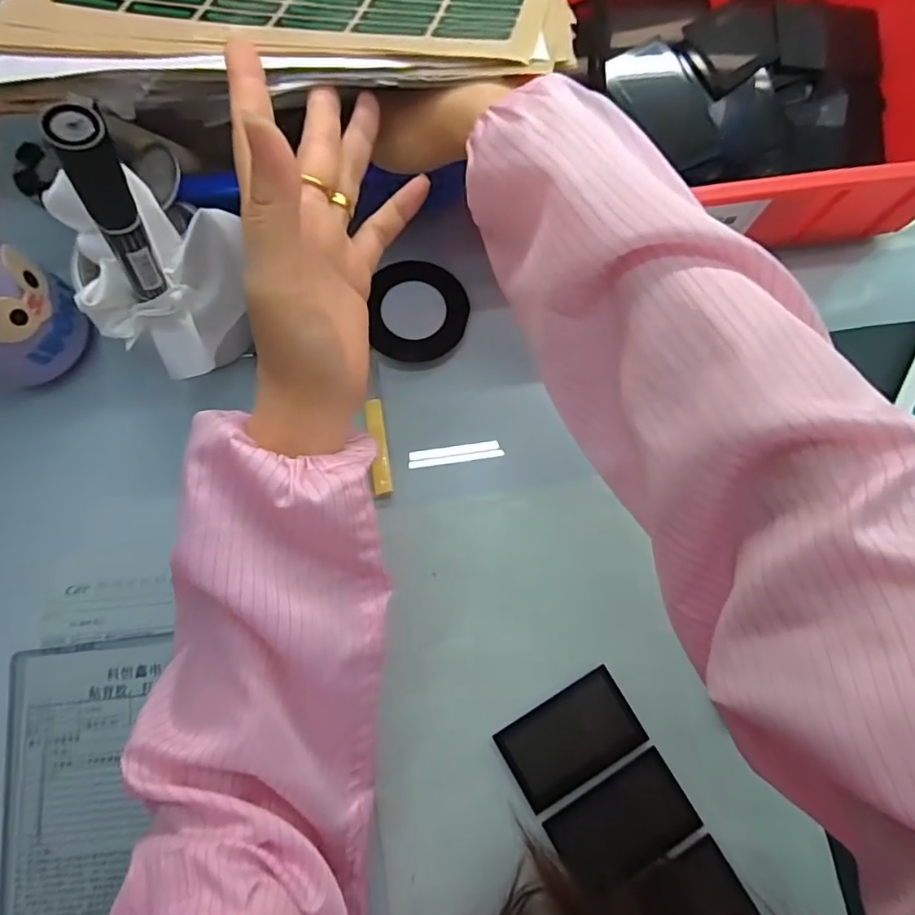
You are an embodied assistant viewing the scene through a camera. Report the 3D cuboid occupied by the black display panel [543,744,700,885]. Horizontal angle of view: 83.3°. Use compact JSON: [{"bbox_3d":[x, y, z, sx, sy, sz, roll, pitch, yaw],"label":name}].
[{"bbox_3d":[0.101,0.223,0.314,0.083,0.011,0.046,-30,80,-5],"label":"black display panel"}]

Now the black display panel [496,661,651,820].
[{"bbox_3d":[0.073,0.181,0.332,0.084,0.005,0.052,-30,80,-5],"label":"black display panel"}]

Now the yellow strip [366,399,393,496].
[{"bbox_3d":[-0.055,-0.007,0.363,0.012,0.007,0.067,-9,79,-1],"label":"yellow strip"}]

